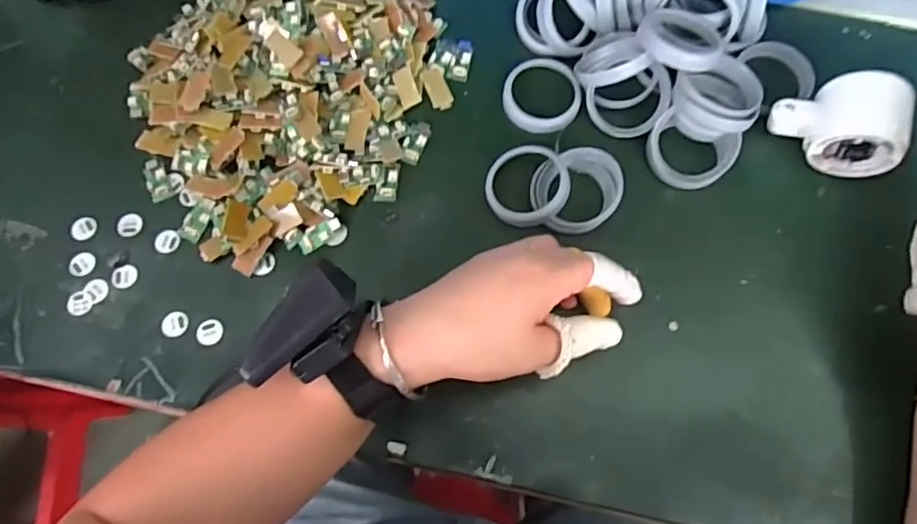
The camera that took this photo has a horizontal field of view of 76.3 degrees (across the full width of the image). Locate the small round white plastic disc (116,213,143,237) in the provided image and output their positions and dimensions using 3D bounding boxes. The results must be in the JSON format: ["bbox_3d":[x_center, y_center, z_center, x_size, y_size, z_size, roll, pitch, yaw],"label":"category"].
[{"bbox_3d":[-0.237,-0.027,0.419,0.016,0.004,0.018,26,76,10],"label":"small round white plastic disc"}]

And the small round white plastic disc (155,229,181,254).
[{"bbox_3d":[-0.208,-0.015,0.415,0.018,0.004,0.016,4,73,3],"label":"small round white plastic disc"}]

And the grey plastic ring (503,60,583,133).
[{"bbox_3d":[0.064,-0.126,0.444,0.057,0.007,0.060,-1,73,2],"label":"grey plastic ring"}]

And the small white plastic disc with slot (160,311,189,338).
[{"bbox_3d":[-0.193,0.042,0.396,0.017,0.004,0.017,-1,73,2],"label":"small white plastic disc with slot"}]

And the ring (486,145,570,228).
[{"bbox_3d":[0.049,-0.055,0.412,0.057,0.010,0.059,-1,73,2],"label":"ring"}]

